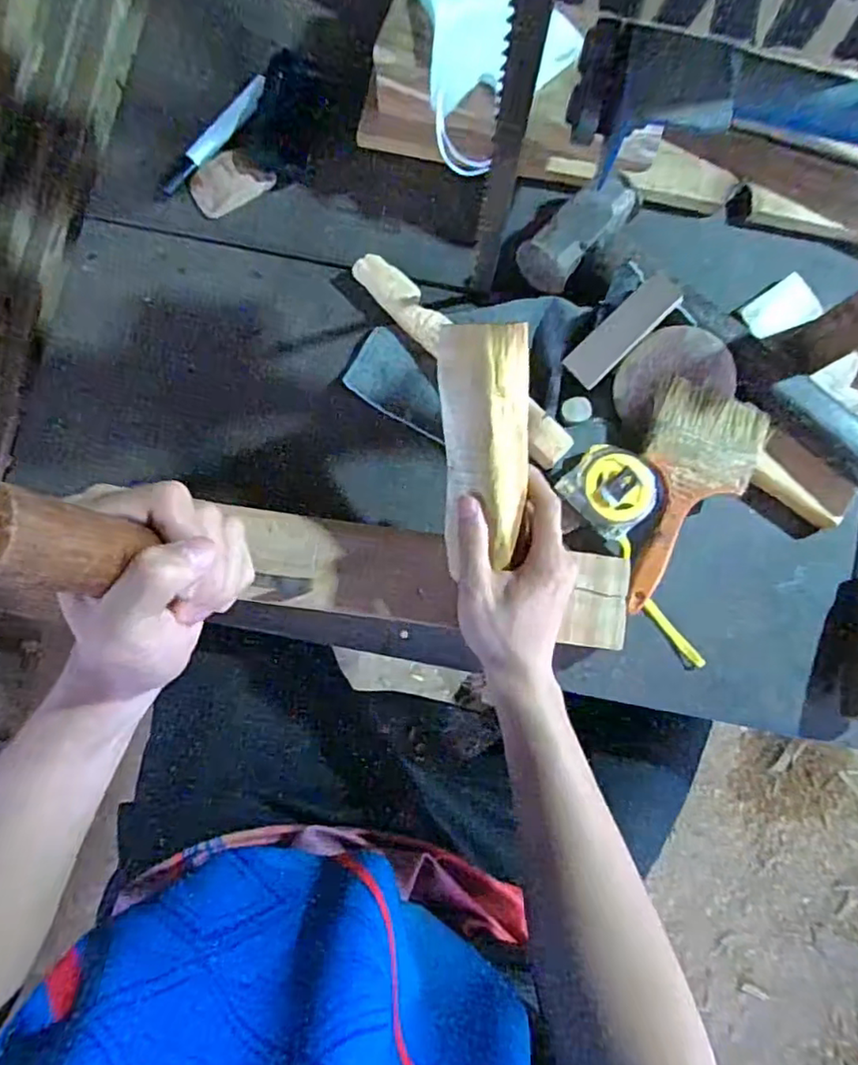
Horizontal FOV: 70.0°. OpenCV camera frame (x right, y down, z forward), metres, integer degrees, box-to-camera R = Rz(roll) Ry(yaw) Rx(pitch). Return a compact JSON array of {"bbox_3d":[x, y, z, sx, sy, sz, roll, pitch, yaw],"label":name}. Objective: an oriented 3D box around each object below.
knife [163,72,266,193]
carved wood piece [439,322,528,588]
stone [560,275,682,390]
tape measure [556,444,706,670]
[{"bbox_3d":[-0.187,-0.348,0.538,0.018,0.014,0.129,37,83,3],"label":"knife"},{"bbox_3d":[0.038,-0.057,0.403,0.057,0.026,0.149,-4,105,0],"label":"carved wood piece"},{"bbox_3d":[0.155,-0.161,0.493,0.096,0.021,0.032,-43,82,16],"label":"stone"},{"bbox_3d":[0.185,0.015,0.513,0.068,0.055,0.192,-36,85,-6],"label":"tape measure"}]

